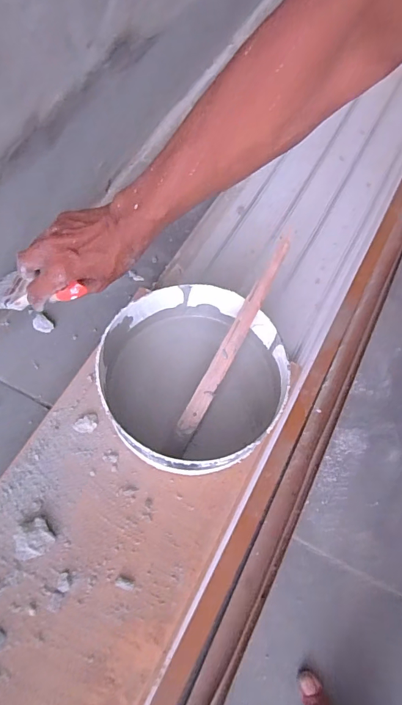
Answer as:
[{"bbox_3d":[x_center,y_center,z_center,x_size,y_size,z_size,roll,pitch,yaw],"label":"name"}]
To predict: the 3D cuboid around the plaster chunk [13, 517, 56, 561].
[{"bbox_3d":[-0.155,0.171,0.375,0.034,0.014,0.029,-34,71,-16],"label":"plaster chunk"}]

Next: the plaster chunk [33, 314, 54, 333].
[{"bbox_3d":[-0.200,-0.036,0.521,0.027,0.008,0.018,32,68,12],"label":"plaster chunk"}]

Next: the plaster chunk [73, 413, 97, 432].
[{"bbox_3d":[-0.119,0.073,0.425,0.024,0.005,0.019,-8,66,-6],"label":"plaster chunk"}]

